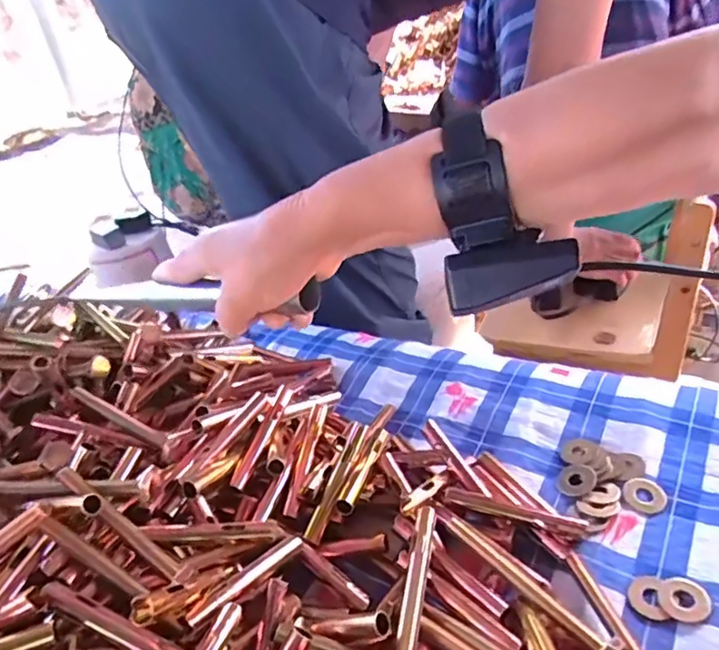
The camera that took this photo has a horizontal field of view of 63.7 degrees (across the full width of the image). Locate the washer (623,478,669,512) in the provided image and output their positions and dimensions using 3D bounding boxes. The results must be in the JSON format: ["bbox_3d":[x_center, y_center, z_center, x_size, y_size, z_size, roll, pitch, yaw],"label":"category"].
[{"bbox_3d":[0.183,0.108,0.371,0.025,0.004,0.025,7,35,27],"label":"washer"}]

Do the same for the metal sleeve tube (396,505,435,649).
[{"bbox_3d":[0.032,0.141,0.323,0.011,0.007,0.081,4,52,16],"label":"metal sleeve tube"}]

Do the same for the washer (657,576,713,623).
[{"bbox_3d":[0.174,0.147,0.310,0.024,0.005,0.025,11,37,32],"label":"washer"}]

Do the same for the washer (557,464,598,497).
[{"bbox_3d":[0.145,0.104,0.388,0.024,0.004,0.025,5,48,47],"label":"washer"}]

